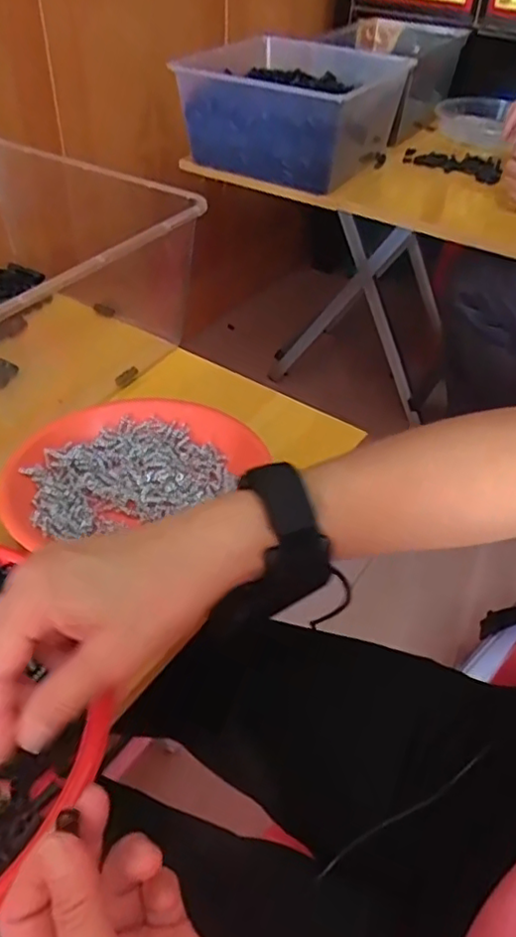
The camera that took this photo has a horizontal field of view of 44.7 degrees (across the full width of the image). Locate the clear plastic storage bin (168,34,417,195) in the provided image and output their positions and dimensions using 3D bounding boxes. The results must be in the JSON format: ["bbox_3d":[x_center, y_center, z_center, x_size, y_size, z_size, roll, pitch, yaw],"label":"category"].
[{"bbox_3d":[0.054,-0.580,1.018,0.297,0.140,0.306,26,48,21],"label":"clear plastic storage bin"}]

